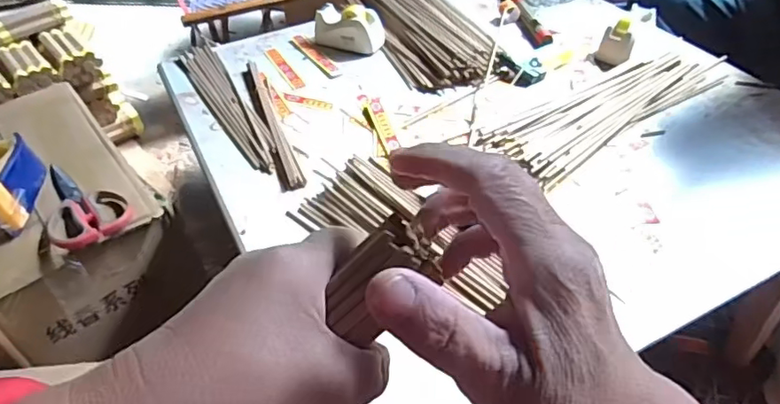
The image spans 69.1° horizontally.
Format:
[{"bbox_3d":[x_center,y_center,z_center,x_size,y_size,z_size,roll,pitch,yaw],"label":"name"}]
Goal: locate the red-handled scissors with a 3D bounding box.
[{"bbox_3d":[-0.411,-0.004,0.751,0.096,0.024,0.177,-29,49,-24],"label":"red-handled scissors"}]

